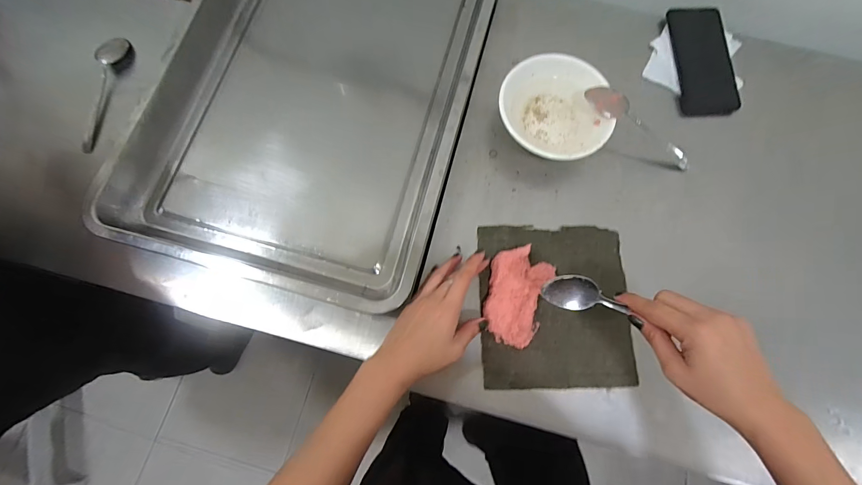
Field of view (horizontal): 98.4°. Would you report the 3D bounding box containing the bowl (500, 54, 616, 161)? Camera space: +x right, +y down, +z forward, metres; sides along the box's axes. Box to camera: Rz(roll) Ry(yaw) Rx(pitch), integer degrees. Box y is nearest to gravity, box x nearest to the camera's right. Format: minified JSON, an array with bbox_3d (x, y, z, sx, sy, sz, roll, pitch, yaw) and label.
[{"bbox_3d":[0.157,-0.167,0.487,0.134,0.047,0.137,0,78,-1],"label":"bowl"}]

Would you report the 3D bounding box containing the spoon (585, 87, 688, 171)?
[{"bbox_3d":[0.270,-0.152,0.485,0.166,0.025,0.035,30,79,-12],"label":"spoon"}]

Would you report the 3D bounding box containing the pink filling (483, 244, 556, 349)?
[{"bbox_3d":[0.101,0.062,0.439,0.072,0.031,0.111,20,78,4],"label":"pink filling"}]

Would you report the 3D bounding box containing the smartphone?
[{"bbox_3d":[0.390,-0.261,0.534,0.079,0.014,0.165,-3,78,-1],"label":"smartphone"}]

